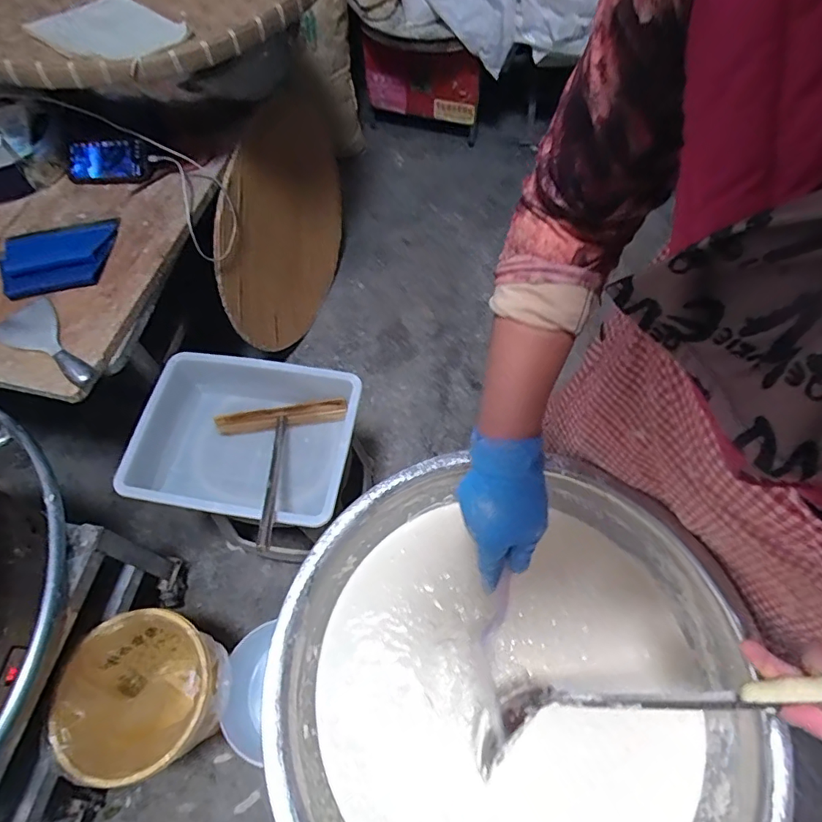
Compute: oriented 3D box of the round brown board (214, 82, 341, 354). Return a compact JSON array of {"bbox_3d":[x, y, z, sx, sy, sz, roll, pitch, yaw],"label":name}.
[{"bbox_3d":[-0.310,-0.439,1.277,0.024,0.583,0.531,20,63,12],"label":"round brown board"}]

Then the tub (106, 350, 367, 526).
[{"bbox_3d":[-0.280,0.058,0.914,0.356,0.159,0.287,8,61,6],"label":"tub"}]

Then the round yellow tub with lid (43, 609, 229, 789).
[{"bbox_3d":[-0.449,0.519,0.918,0.242,0.260,0.242,0,61,1],"label":"round yellow tub with lid"}]

